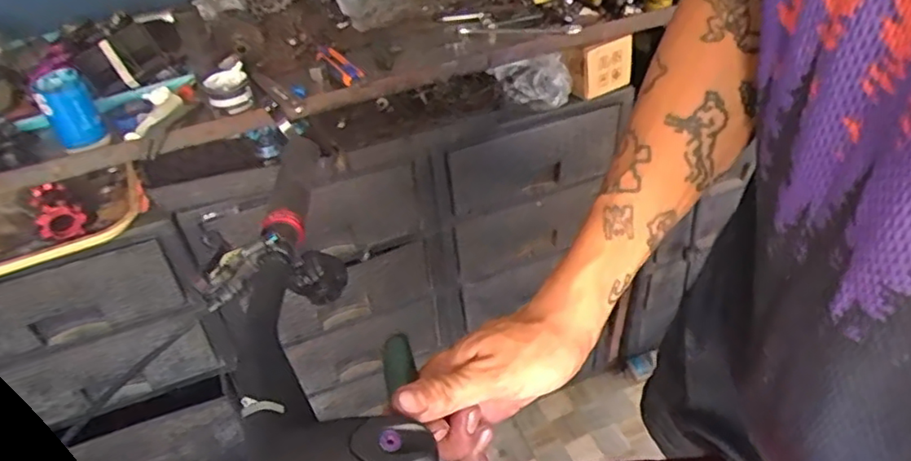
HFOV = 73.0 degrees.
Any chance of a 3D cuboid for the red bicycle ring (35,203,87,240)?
[{"bbox_3d":[-0.479,-0.011,0.751,0.049,0.042,0.015,-3,7,-38],"label":"red bicycle ring"}]

